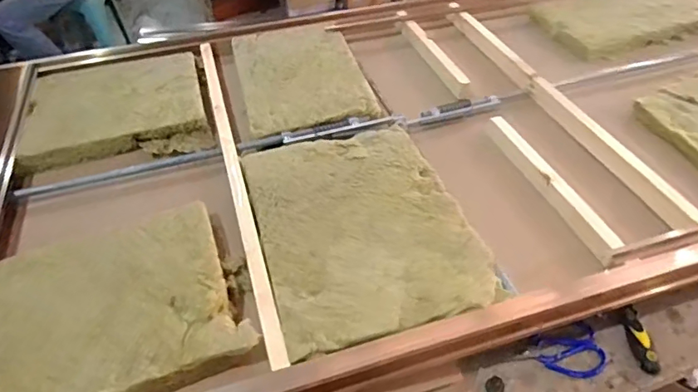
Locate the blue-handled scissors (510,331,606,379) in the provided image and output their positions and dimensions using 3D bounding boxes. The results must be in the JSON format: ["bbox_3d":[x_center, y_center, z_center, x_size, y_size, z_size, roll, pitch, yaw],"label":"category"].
[{"bbox_3d":[0.322,0.246,0.764,0.156,0.021,0.069,-9,44,-8],"label":"blue-handled scissors"}]

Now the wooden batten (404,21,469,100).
[{"bbox_3d":[0.211,-0.357,1.254,0.029,0.042,0.356,-12,45,-11],"label":"wooden batten"}]

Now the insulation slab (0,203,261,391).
[{"bbox_3d":[-0.355,0.154,0.725,0.372,0.045,0.317,-17,46,-15],"label":"insulation slab"}]

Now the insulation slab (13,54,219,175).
[{"bbox_3d":[-0.512,-0.201,1.118,0.377,0.062,0.347,-11,44,-10],"label":"insulation slab"}]

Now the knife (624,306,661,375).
[{"bbox_3d":[0.449,0.219,0.772,0.028,0.021,0.108,1,44,3],"label":"knife"}]

